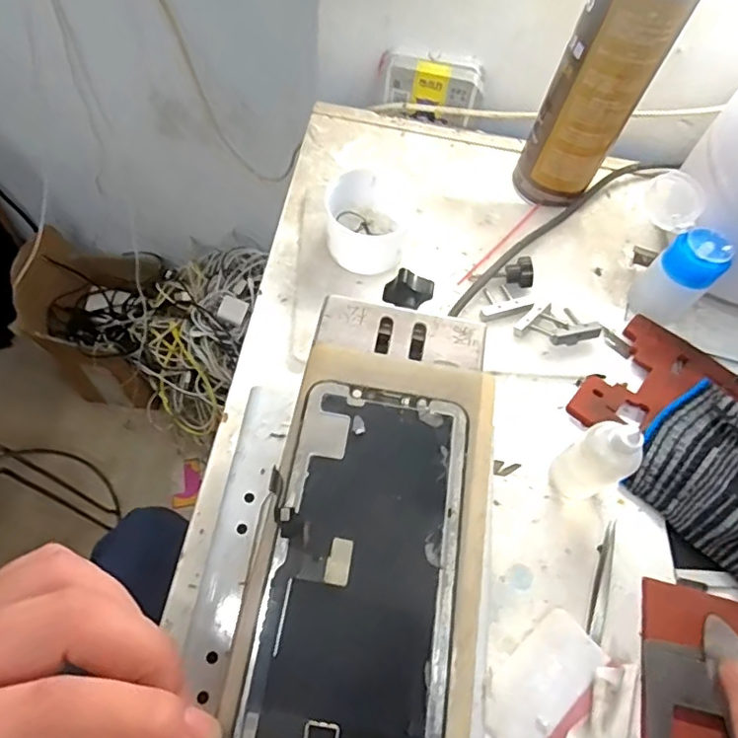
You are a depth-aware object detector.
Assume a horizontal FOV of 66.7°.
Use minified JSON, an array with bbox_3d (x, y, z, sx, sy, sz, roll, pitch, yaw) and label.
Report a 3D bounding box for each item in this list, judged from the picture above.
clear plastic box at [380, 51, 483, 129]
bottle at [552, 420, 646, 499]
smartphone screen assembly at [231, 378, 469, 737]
[{"bbox_3d":[0.056,-0.255,0.513,0.093,0.051,0.024,14,62,1],"label":"clear plastic box"},{"bbox_3d":[0.142,0.058,0.348,0.038,0.082,0.034,-29,69,-19],"label":"bottle"},{"bbox_3d":[-0.002,0.071,0.199,0.066,0.004,0.137,8,63,1],"label":"smartphone screen assembly"}]

